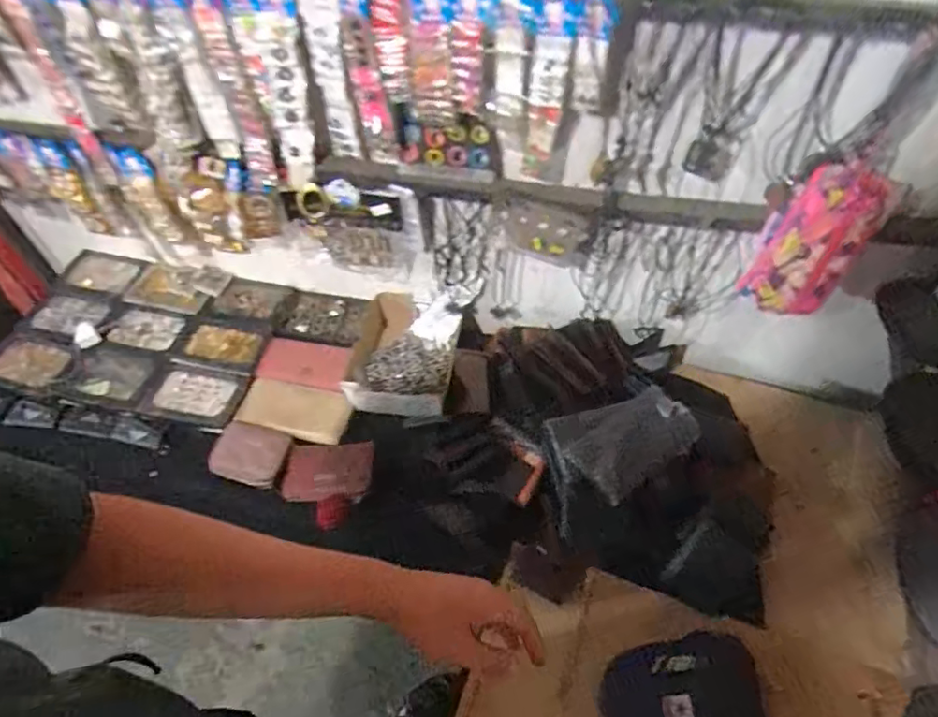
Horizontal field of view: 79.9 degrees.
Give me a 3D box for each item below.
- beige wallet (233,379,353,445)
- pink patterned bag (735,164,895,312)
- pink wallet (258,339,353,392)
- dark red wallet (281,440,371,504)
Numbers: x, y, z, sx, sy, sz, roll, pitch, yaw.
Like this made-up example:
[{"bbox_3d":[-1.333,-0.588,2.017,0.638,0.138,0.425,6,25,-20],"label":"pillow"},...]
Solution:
[{"bbox_3d":[-0.312,0.095,1.016,0.184,0.038,0.094,8,53,5],"label":"beige wallet"},{"bbox_3d":[0.439,-0.147,0.718,0.106,0.186,0.079,31,59,21],"label":"pink patterned bag"},{"bbox_3d":[-0.306,0.009,1.058,0.166,0.027,0.091,9,54,6],"label":"pink wallet"},{"bbox_3d":[-0.236,0.189,0.941,0.145,0.025,0.093,-3,53,-3],"label":"dark red wallet"}]

